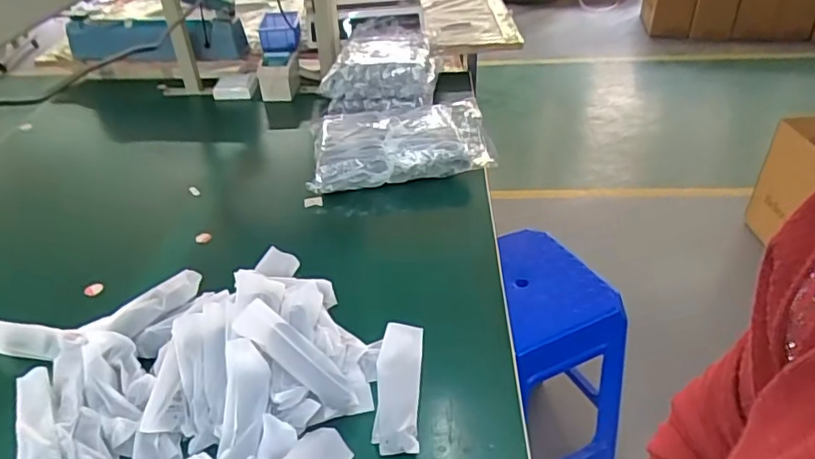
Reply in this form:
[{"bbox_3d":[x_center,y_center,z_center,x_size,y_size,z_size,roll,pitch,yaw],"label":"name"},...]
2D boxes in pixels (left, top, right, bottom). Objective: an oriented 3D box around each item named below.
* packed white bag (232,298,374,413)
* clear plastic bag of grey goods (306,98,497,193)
[{"bbox_3d":[-0.111,0.142,0.627,0.168,0.024,0.043,39,42,-3],"label":"packed white bag"},{"bbox_3d":[-0.014,-0.153,1.075,0.333,0.076,0.204,-8,37,-8],"label":"clear plastic bag of grey goods"}]

